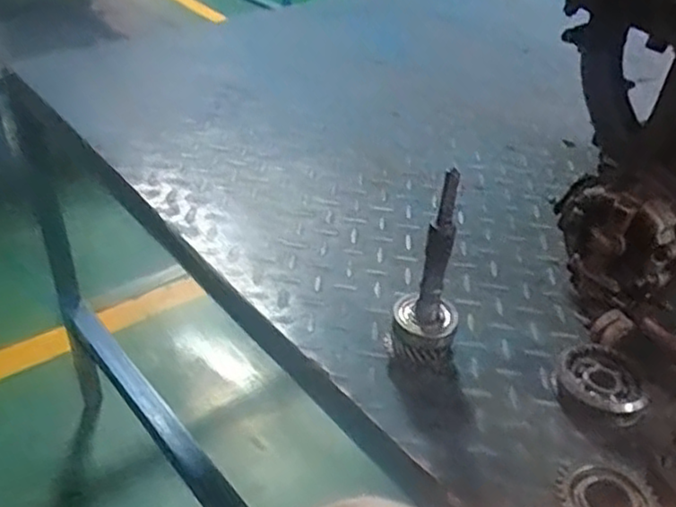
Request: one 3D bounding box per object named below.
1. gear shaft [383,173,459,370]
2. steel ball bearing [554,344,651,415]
[{"bbox_3d":[0.070,0.020,0.558,0.053,0.177,0.044,6,36,5],"label":"gear shaft"},{"bbox_3d":[0.213,0.104,0.582,0.064,0.016,0.067,9,38,8],"label":"steel ball bearing"}]

